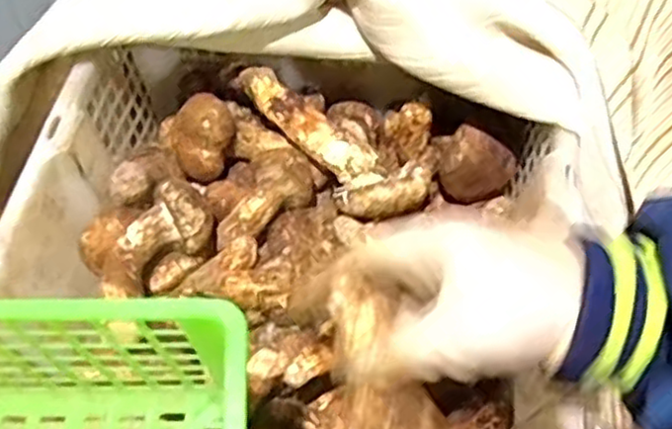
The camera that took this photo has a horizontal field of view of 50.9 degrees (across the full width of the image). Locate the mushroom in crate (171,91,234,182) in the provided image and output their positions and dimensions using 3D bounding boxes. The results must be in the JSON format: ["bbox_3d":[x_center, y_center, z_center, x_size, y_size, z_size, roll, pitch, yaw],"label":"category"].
[{"bbox_3d":[-0.099,-0.056,0.532,0.045,0.057,0.045,-15,55,-8],"label":"mushroom in crate"}]

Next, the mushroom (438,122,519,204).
[{"bbox_3d":[0.110,-0.036,0.556,0.064,0.064,0.041,15,57,13],"label":"mushroom"}]

